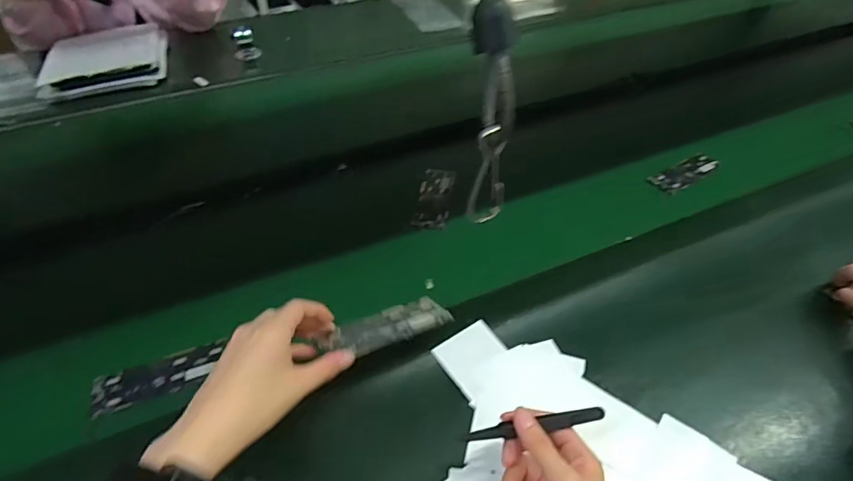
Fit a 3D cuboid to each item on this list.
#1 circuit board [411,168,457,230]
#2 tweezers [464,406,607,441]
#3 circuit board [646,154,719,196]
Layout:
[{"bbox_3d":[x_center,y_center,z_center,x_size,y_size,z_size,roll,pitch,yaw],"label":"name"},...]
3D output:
[{"bbox_3d":[0.012,-0.058,0.663,0.045,0.011,0.116,8,47,6],"label":"circuit board"},{"bbox_3d":[0.081,0.140,0.366,0.108,0.008,0.012,-8,47,-3],"label":"tweezers"},{"bbox_3d":[0.372,-0.099,0.692,0.113,0.013,0.042,-25,52,-23],"label":"circuit board"}]

